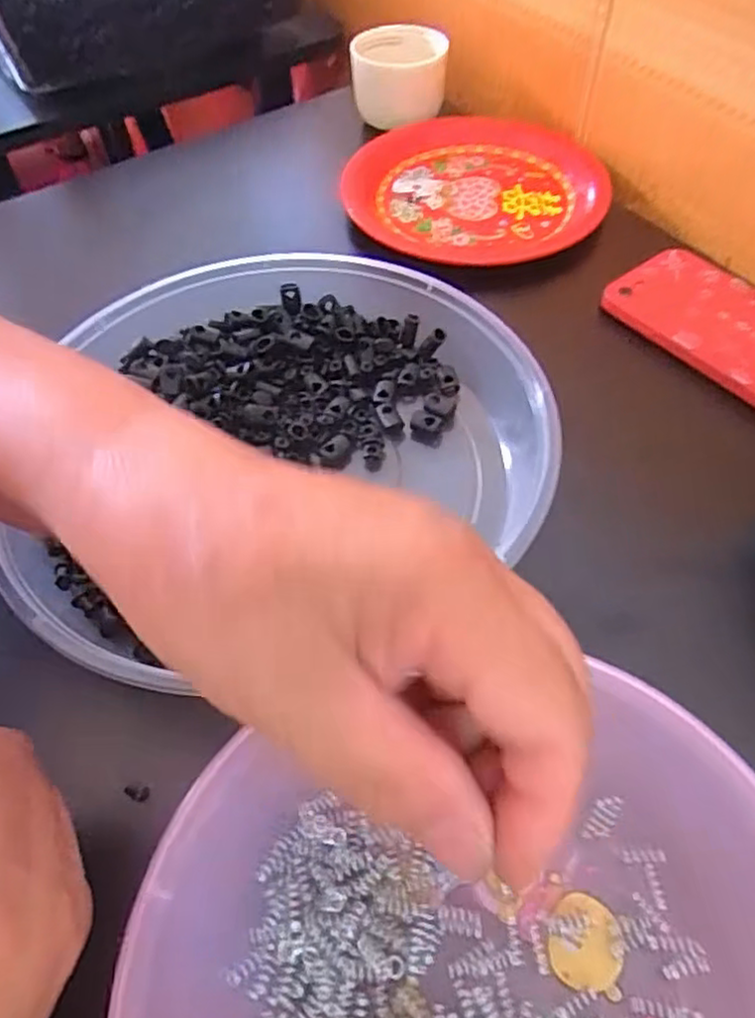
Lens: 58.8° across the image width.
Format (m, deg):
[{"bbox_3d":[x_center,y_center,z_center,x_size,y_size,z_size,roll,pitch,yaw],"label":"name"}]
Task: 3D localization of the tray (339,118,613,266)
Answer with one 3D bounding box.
[{"bbox_3d":[0.060,-0.207,0.426,0.158,0.026,0.132,4,55,5],"label":"tray"}]

